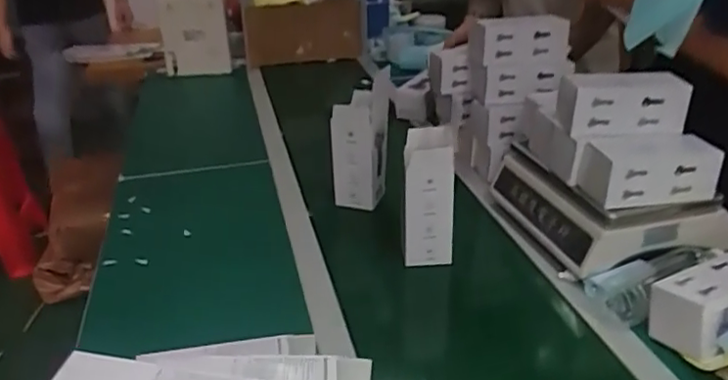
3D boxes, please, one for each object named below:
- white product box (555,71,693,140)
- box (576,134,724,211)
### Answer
[{"bbox_3d":[0.381,-0.127,0.903,0.174,0.087,0.058,-3,27,-3],"label":"white product box"},{"bbox_3d":[0.405,-0.033,0.867,0.179,0.088,0.071,-4,27,-4],"label":"box"}]

